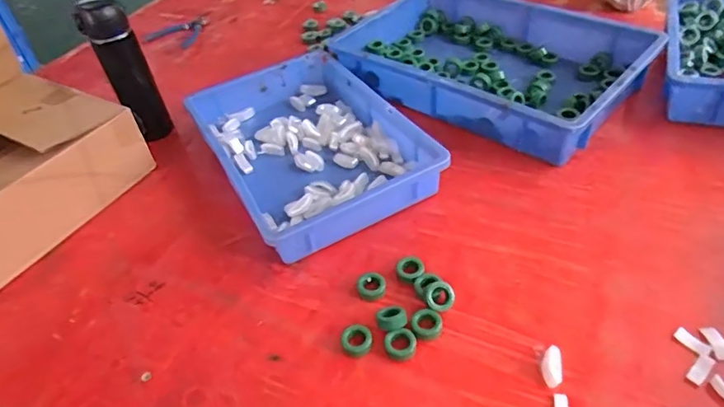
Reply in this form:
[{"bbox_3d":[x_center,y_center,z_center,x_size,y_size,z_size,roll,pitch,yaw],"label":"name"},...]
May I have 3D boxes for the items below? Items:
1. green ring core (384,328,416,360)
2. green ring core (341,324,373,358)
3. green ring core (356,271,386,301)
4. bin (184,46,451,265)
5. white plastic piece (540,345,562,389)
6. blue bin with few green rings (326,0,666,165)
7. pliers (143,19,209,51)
[{"bbox_3d":[0.038,0.137,0.506,0.030,0.012,0.027,-13,42,-5],"label":"green ring core"},{"bbox_3d":[-0.005,0.137,0.517,0.030,0.013,0.031,-7,42,1],"label":"green ring core"},{"bbox_3d":[0.010,0.090,0.562,0.031,0.009,0.034,-12,42,-4],"label":"green ring core"},{"bbox_3d":[-0.075,-0.087,0.722,0.238,0.064,0.357,-22,44,-15],"label":"bin"},{"bbox_3d":[0.175,0.150,0.478,0.019,0.008,0.038,5,44,14],"label":"white plastic piece"},{"bbox_3d":[0.196,-0.225,0.822,0.435,0.080,0.290,29,54,34],"label":"blue bin with few green rings"},{"bbox_3d":[-0.385,-0.364,1.090,0.142,0.021,0.101,18,49,27],"label":"pliers"}]

